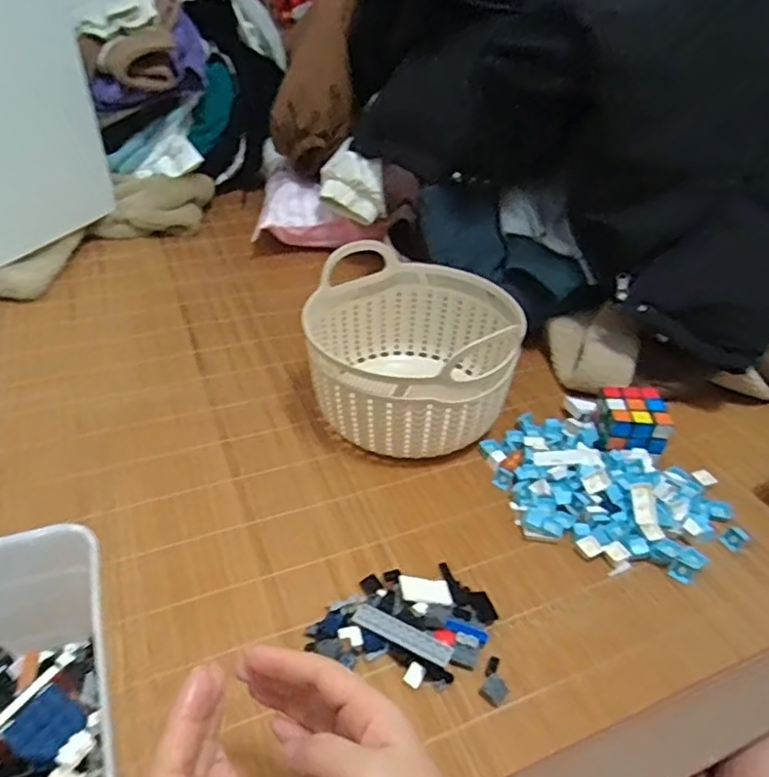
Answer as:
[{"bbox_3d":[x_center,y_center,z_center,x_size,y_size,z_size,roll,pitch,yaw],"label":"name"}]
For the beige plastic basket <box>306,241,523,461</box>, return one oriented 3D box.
[{"bbox_3d":[0.026,-0.038,0.670,0.210,0.135,0.227,5,39,3],"label":"beige plastic basket"}]

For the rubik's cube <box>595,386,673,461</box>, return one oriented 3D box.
[{"bbox_3d":[0.257,0.037,0.645,0.064,0.059,0.066,5,39,3],"label":"rubik's cube"}]

